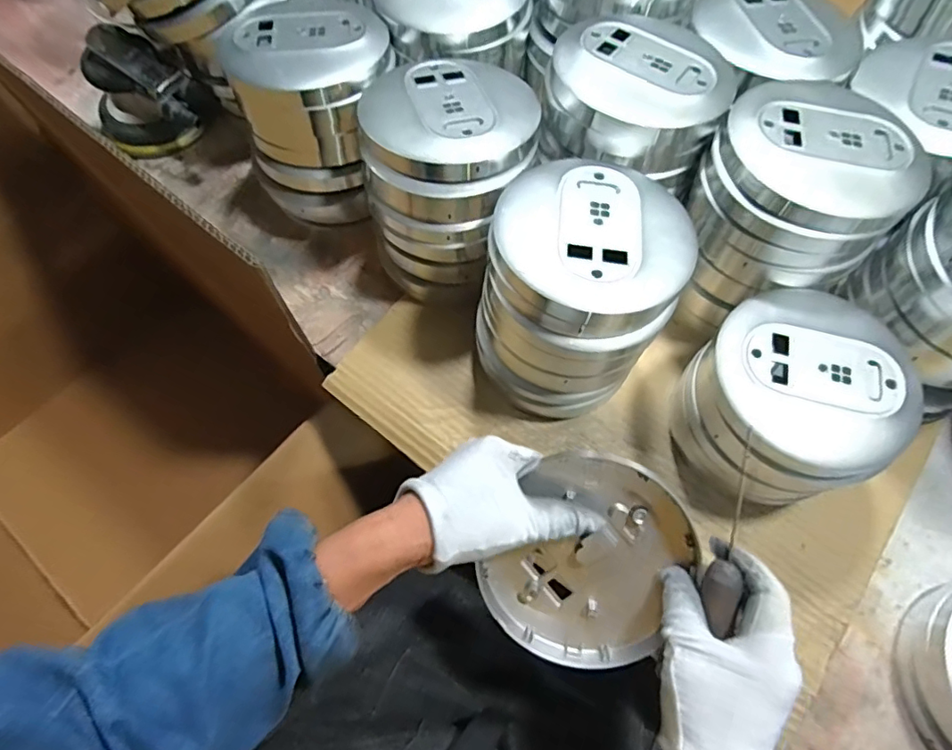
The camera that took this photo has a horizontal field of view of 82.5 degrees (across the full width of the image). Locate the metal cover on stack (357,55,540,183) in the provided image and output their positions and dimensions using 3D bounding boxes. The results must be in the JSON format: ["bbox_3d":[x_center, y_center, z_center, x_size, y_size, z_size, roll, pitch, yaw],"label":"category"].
[{"bbox_3d":[-0.021,-0.202,0.416,0.130,0.035,0.111,0,68,0],"label":"metal cover on stack"}]

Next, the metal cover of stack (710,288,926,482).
[{"bbox_3d":[0.233,0.003,0.376,0.129,0.019,0.134,-24,71,-8],"label":"metal cover of stack"}]

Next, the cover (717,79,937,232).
[{"bbox_3d":[0.245,-0.162,0.384,0.130,0.031,0.112,19,71,8],"label":"cover"}]

